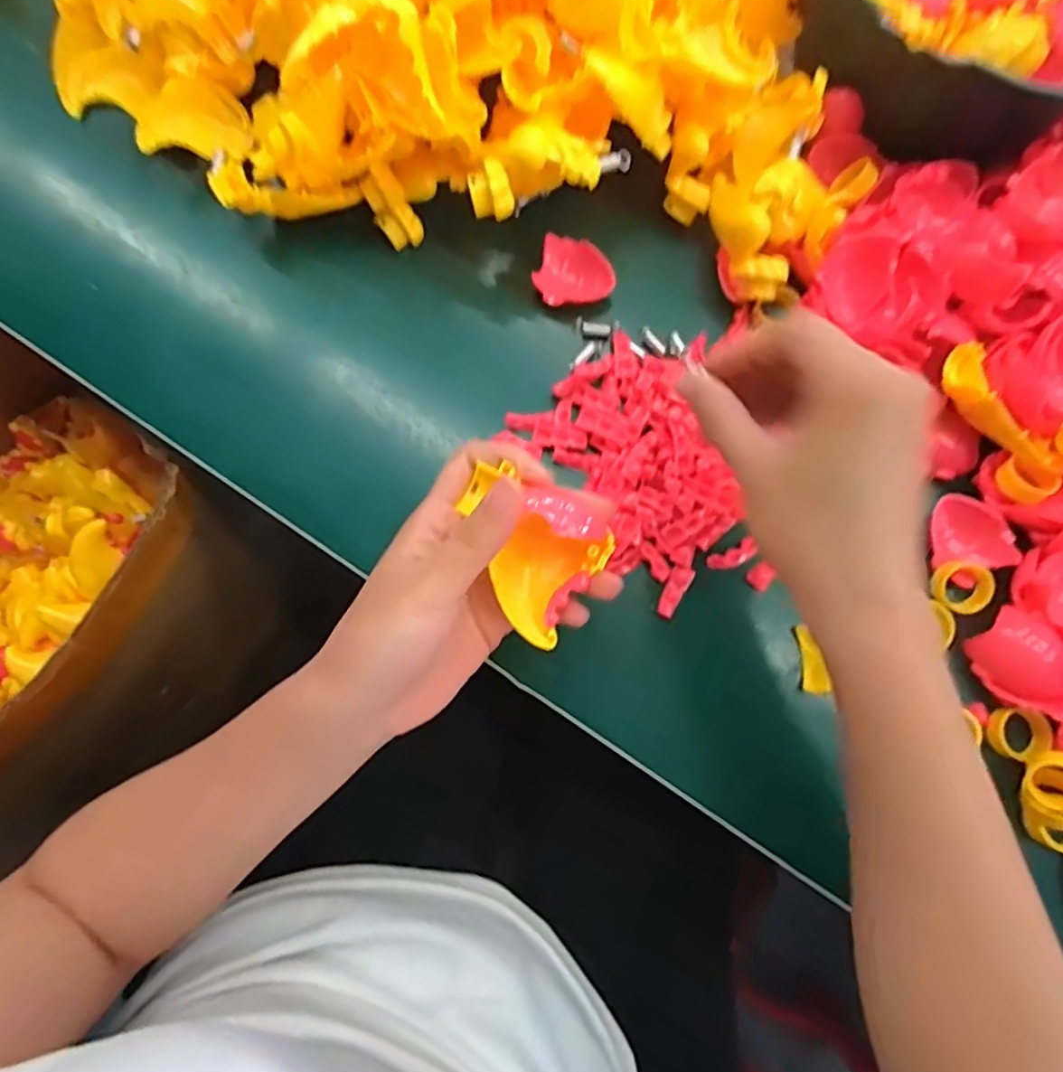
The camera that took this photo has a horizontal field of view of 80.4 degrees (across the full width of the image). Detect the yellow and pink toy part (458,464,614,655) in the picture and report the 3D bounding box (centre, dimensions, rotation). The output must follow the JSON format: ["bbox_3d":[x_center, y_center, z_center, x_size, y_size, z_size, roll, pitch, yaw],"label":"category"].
[{"bbox_3d":[0.009,0.010,0.274,0.038,0.024,0.065,32,94,2],"label":"yellow and pink toy part"}]

